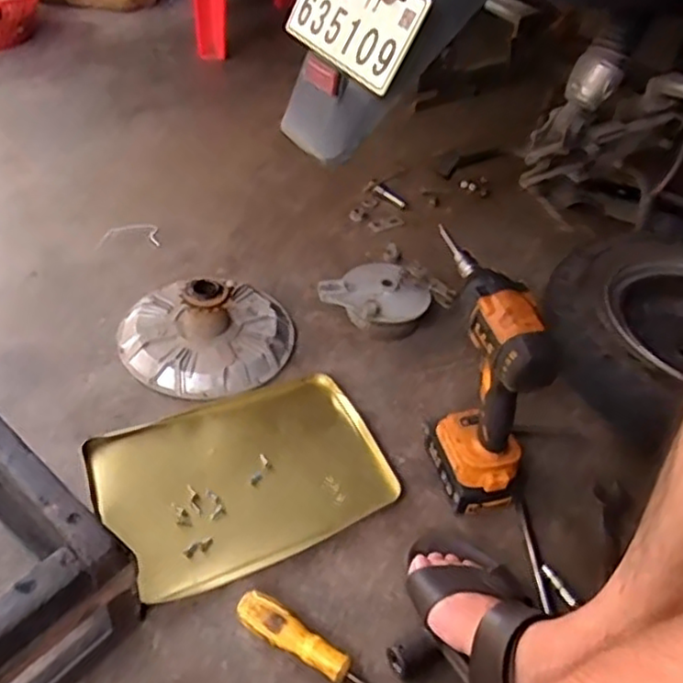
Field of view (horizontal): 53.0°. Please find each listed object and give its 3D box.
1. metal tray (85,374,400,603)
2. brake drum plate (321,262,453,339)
[{"bbox_3d":[-0.102,0.140,0.753,0.299,0.018,0.220,-19,48,-26],"label":"metal tray"},{"bbox_3d":[0.055,-0.053,0.931,0.124,0.068,0.134,4,42,-3],"label":"brake drum plate"}]

